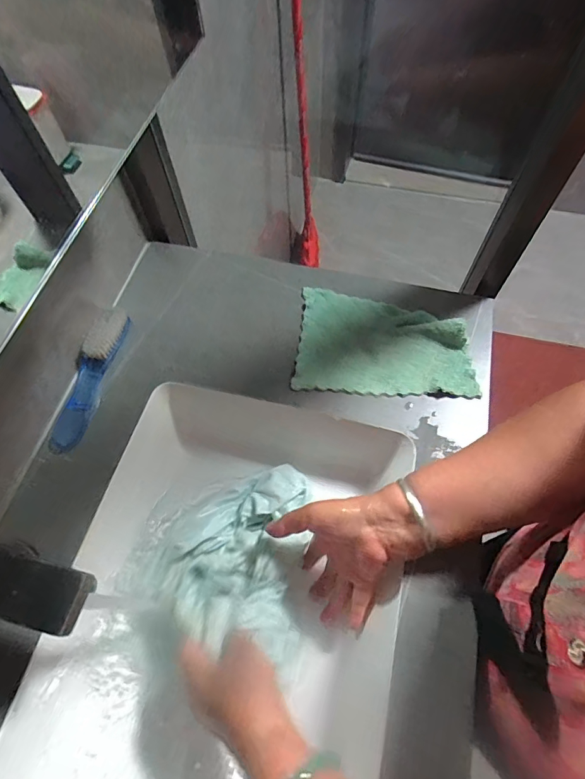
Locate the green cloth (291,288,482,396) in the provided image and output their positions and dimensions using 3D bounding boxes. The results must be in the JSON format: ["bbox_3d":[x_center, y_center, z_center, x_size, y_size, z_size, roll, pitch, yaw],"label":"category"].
[{"bbox_3d":[0.116,-0.066,0.547,0.213,0.028,0.146,5,64,4],"label":"green cloth"}]

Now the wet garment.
[{"bbox_3d":[-0.073,0.185,0.524,0.216,0.064,0.211,19,67,12],"label":"wet garment"}]

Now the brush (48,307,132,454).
[{"bbox_3d":[-0.255,-0.021,0.534,0.036,0.027,0.195,10,65,7],"label":"brush"}]

